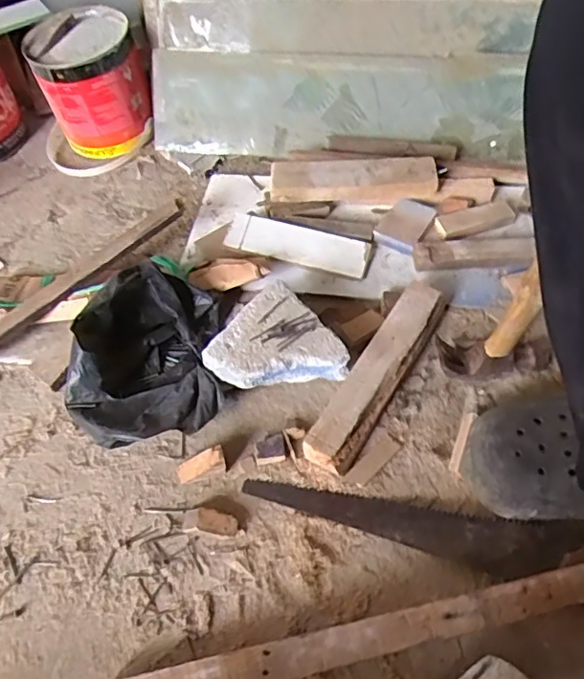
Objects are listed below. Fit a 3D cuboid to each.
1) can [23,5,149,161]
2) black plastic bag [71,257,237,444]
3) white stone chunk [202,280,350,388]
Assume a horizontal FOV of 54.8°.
[{"bbox_3d":[-0.301,-0.389,0.870,0.154,0.169,0.135,-24,57,-13],"label":"can"},{"bbox_3d":[-0.150,0.013,0.603,0.170,0.108,0.185,-8,55,-2],"label":"black plastic bag"},{"bbox_3d":[-0.021,0.018,0.609,0.128,0.069,0.128,-32,59,-17],"label":"white stone chunk"}]

